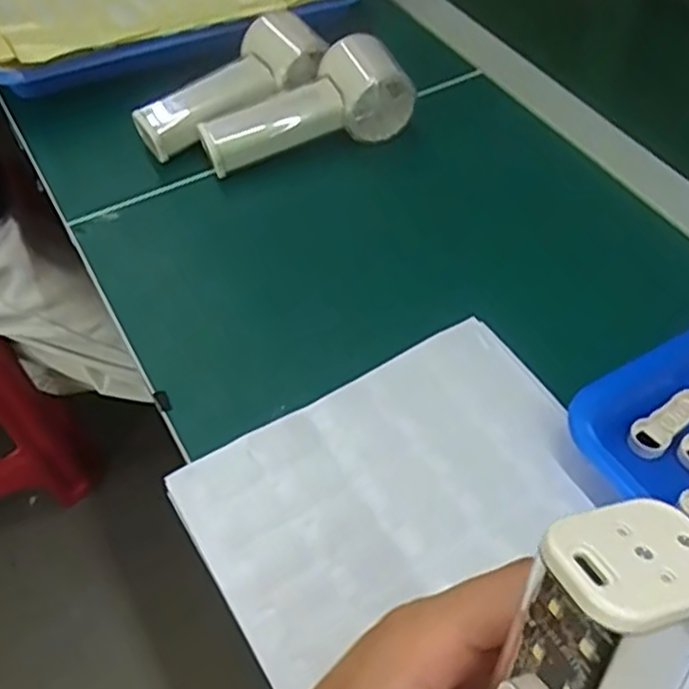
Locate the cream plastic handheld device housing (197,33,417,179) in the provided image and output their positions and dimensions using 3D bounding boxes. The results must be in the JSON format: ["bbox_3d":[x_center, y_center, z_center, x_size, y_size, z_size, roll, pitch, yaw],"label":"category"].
[{"bbox_3d":[-0.026,-0.167,0.512,0.147,0.051,0.055,-23,56,-17],"label":"cream plastic handheld device housing"}]

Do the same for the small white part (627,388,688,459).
[{"bbox_3d":[0.168,0.041,0.381,0.050,0.010,0.019,-35,60,-24],"label":"small white part"}]

